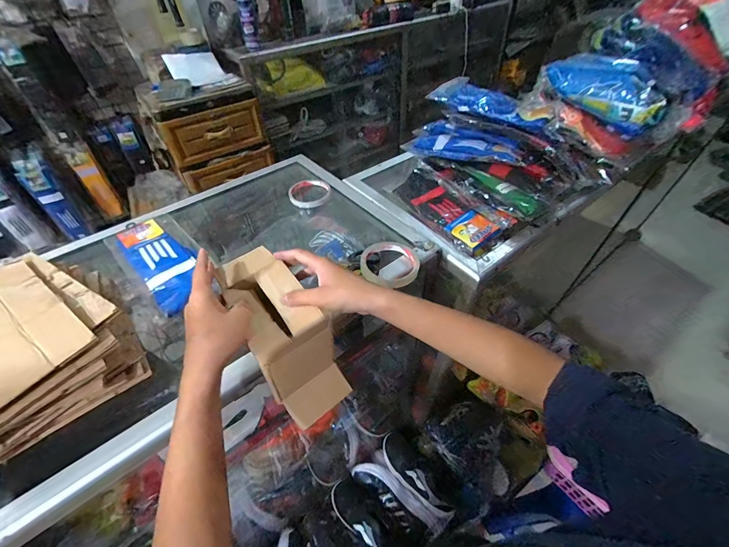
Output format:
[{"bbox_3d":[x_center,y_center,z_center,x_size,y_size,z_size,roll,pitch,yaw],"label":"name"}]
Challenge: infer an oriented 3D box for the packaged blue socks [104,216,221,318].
[{"bbox_3d":[-0.327,-0.023,0.540,0.110,0.020,0.261,-36,56,-28],"label":"packaged blue socks"}]

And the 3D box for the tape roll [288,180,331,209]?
[{"bbox_3d":[-0.111,-0.163,0.676,0.084,0.019,0.084,-1,47,1],"label":"tape roll"}]

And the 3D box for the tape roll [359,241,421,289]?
[{"bbox_3d":[0.040,-0.016,0.517,0.090,0.024,0.078,7,47,8],"label":"tape roll"}]

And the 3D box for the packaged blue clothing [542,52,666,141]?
[{"bbox_3d":[0.543,-0.414,0.742,0.257,0.102,0.086,38,57,10],"label":"packaged blue clothing"}]

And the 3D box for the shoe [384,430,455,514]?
[{"bbox_3d":[0.149,0.592,0.976,0.090,0.080,0.255,-29,53,-23],"label":"shoe"}]

